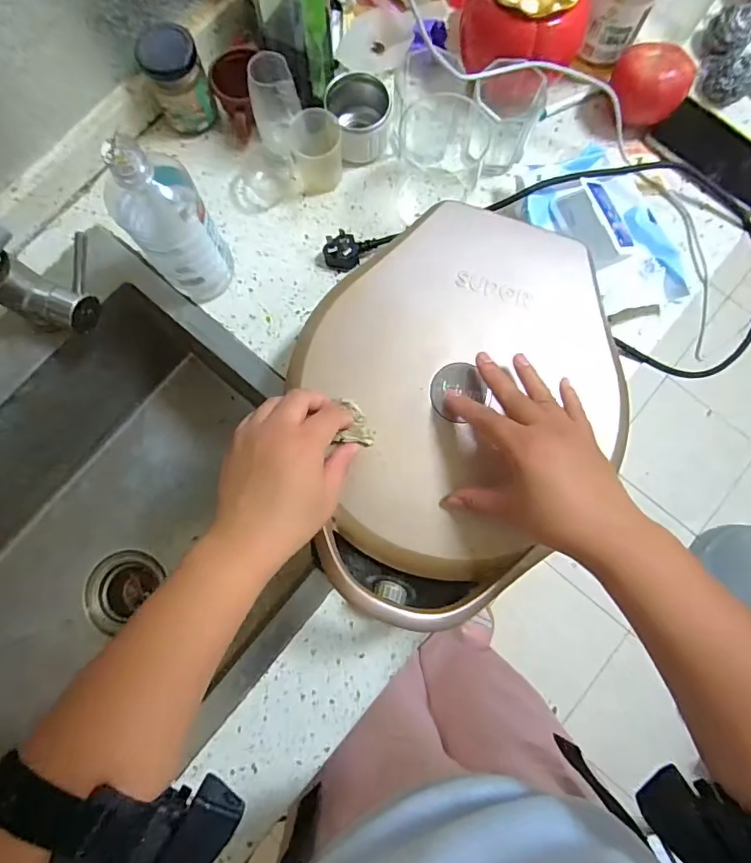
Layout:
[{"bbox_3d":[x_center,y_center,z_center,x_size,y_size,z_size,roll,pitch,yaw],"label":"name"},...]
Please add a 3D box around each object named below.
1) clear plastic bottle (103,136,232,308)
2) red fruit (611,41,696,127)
[{"bbox_3d":[-0.184,-0.185,0.434,0.067,0.181,0.068,-39,83,-6],"label":"clear plastic bottle"},{"bbox_3d":[0.292,-0.371,0.524,0.077,0.062,0.054,31,82,5],"label":"red fruit"}]

